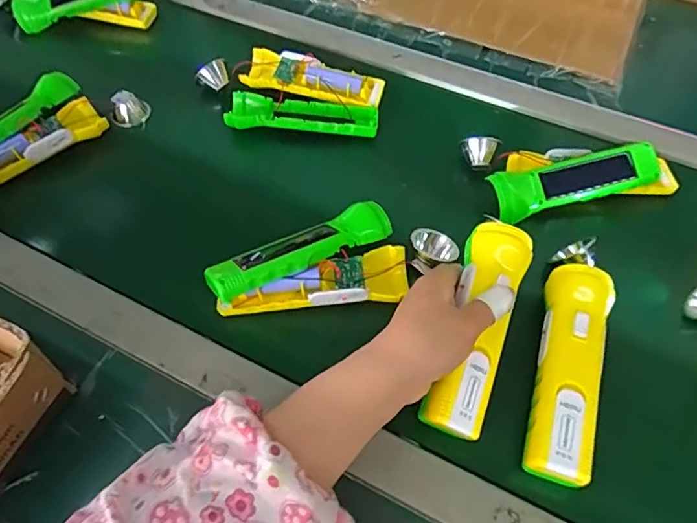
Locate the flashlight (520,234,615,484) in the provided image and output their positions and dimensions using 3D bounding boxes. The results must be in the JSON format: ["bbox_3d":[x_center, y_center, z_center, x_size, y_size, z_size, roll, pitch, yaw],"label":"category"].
[{"bbox_3d":[0.170,0.071,0.396,0.046,0.038,0.187,15,56,9],"label":"flashlight"}]

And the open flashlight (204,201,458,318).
[{"bbox_3d":[-0.010,0.003,0.438,0.201,0.038,0.101,-28,60,-19],"label":"open flashlight"}]

